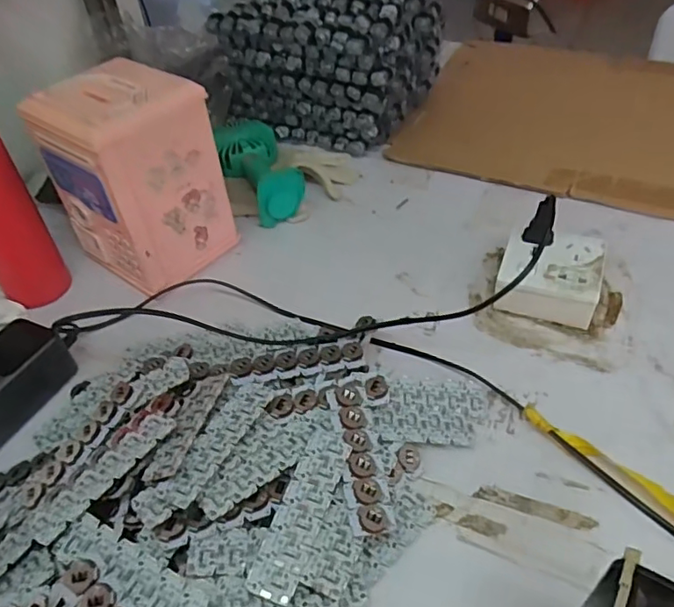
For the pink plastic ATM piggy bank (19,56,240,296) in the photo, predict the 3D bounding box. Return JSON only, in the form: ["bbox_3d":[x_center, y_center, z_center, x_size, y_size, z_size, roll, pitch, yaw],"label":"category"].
[{"bbox_3d":[-0.195,-0.122,0.566,0.117,0.180,0.121,27,50,30],"label":"pink plastic ATM piggy bank"}]

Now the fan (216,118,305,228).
[{"bbox_3d":[-0.099,-0.163,0.693,0.079,0.058,0.182,-14,42,-11],"label":"fan"}]

